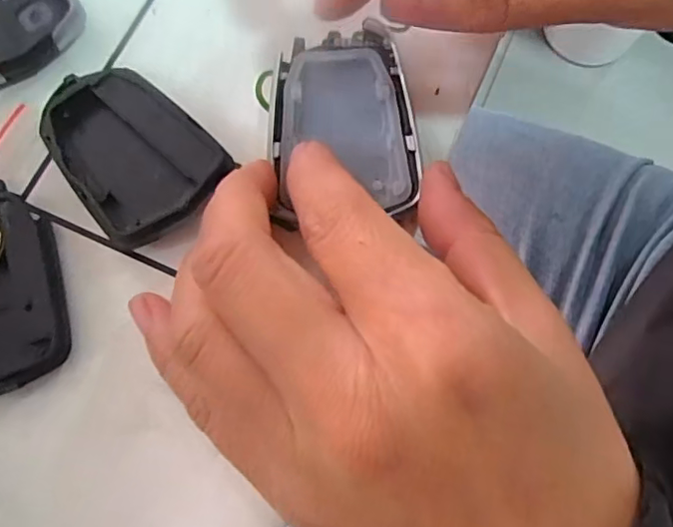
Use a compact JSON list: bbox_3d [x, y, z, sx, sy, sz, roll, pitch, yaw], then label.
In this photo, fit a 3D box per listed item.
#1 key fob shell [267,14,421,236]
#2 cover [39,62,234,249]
[{"bbox_3d":[0.001,-0.040,0.159,0.040,0.007,0.054,-8,75,-3],"label":"key fob shell"},{"bbox_3d":[-0.058,-0.033,0.157,0.038,0.008,0.055,-40,81,-12],"label":"cover"}]

